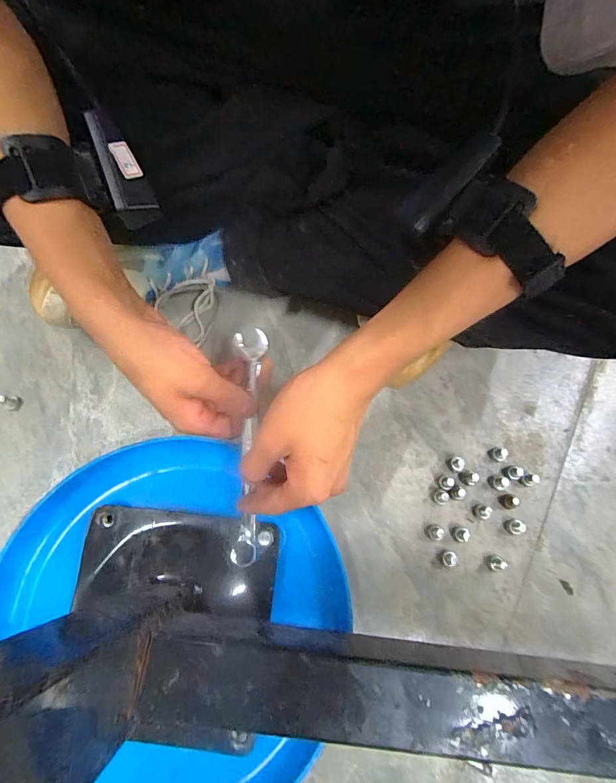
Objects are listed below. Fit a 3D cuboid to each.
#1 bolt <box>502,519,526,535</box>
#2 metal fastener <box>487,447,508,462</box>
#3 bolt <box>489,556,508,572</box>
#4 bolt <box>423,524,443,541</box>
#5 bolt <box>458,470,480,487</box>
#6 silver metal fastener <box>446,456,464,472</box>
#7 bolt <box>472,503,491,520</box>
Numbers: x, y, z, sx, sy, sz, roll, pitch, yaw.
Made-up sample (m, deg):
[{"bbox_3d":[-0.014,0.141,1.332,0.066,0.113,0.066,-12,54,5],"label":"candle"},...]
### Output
[{"bbox_3d":[0.193,0.127,0.359,0.014,0.014,0.014,3,73,-1],"label":"bolt"},{"bbox_3d":[0.188,0.062,0.377,0.013,0.018,0.014,1,73,-2],"label":"metal fastener"},{"bbox_3d":[0.170,0.156,0.345,0.011,0.015,0.013,15,73,2],"label":"bolt"},{"bbox_3d":[0.117,0.130,0.354,0.013,0.017,0.014,18,73,3],"label":"bolt"},{"bbox_3d":[0.154,0.083,0.369,0.015,0.019,0.012,19,73,4],"label":"bolt"},{"bbox_3d":[0.144,0.071,0.374,0.012,0.019,0.014,-14,74,-7],"label":"silver metal fastener"},{"bbox_3d":[0.165,0.114,0.364,0.015,0.010,0.014,9,73,0],"label":"bolt"}]

